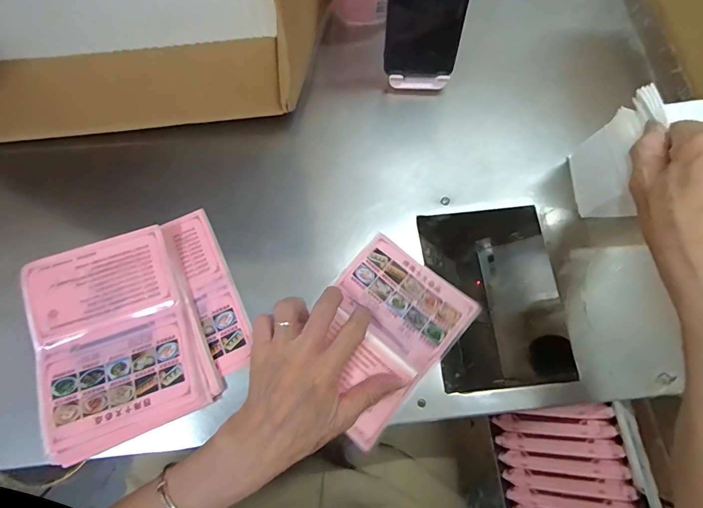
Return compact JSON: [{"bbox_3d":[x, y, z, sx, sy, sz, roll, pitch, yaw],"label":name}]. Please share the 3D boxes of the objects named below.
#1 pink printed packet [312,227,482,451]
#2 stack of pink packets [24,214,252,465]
[{"bbox_3d":[0.023,0.070,0.345,0.121,0.018,0.159,41,77,11],"label":"pink printed packet"},{"bbox_3d":[-0.189,0.063,0.338,0.169,0.029,0.173,-24,75,-7],"label":"stack of pink packets"}]

